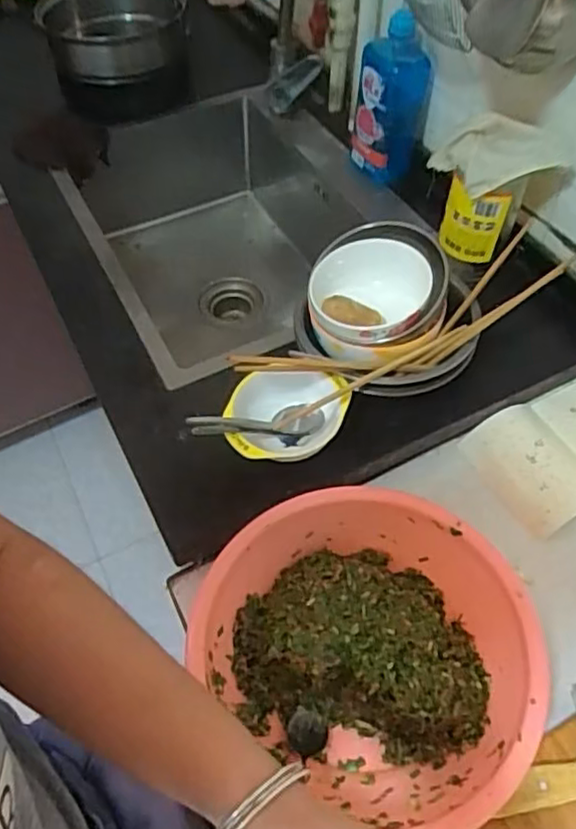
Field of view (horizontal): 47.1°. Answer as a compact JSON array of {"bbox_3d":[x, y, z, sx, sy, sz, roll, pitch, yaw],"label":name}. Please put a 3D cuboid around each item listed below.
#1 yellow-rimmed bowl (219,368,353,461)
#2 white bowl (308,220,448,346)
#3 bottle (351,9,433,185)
[{"bbox_3d":[-0.001,0.010,0.703,0.122,0.068,0.099,4,54,5],"label":"yellow-rimmed bowl"},{"bbox_3d":[0.098,-0.134,0.732,0.137,0.078,0.142,-1,53,2],"label":"white bowl"},{"bbox_3d":[0.144,-0.435,0.942,0.102,0.223,0.064,2,53,4],"label":"bottle"}]

